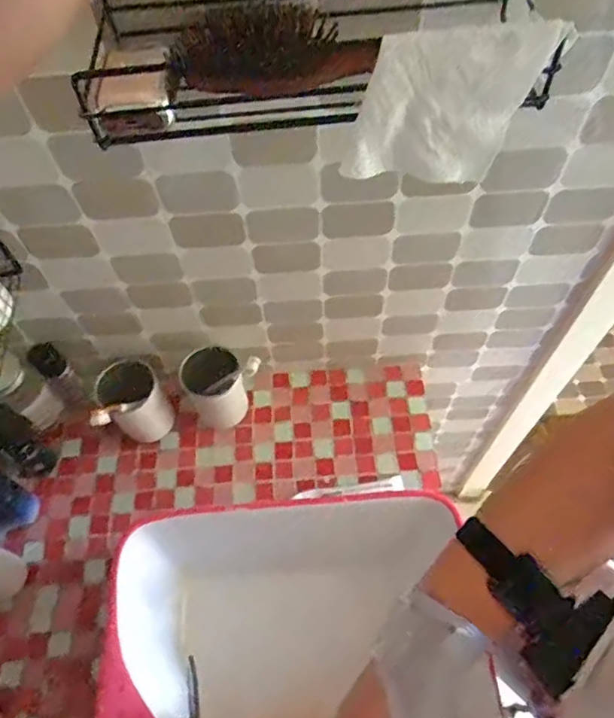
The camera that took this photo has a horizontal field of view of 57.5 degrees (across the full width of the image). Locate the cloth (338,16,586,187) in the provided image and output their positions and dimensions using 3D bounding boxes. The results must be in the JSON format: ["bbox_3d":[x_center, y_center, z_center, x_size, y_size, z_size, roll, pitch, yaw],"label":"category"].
[{"bbox_3d":[0.080,-0.143,0.320,0.111,0.089,0.013,-6,60,-1],"label":"cloth"}]

